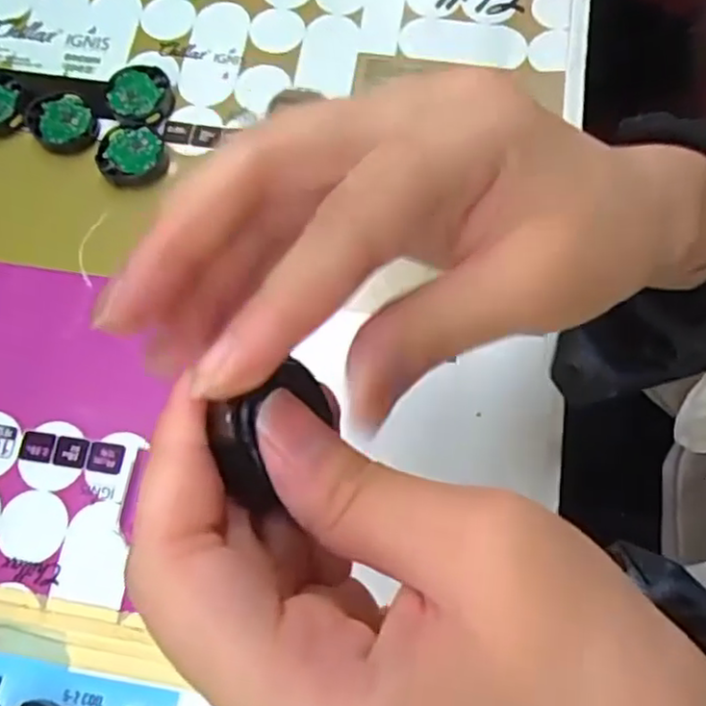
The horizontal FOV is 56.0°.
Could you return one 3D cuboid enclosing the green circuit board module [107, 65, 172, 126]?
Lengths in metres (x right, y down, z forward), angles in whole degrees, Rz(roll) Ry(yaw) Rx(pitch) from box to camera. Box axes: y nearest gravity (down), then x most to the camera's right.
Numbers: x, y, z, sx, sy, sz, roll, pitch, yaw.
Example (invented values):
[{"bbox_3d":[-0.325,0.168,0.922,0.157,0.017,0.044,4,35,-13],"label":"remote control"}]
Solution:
[{"bbox_3d":[-0.101,-0.121,0.318,0.030,0.011,0.029,43,78,13],"label":"green circuit board module"}]

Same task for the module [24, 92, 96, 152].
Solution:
[{"bbox_3d":[-0.136,-0.107,0.314,0.028,0.012,0.031,-30,74,-8],"label":"module"}]

